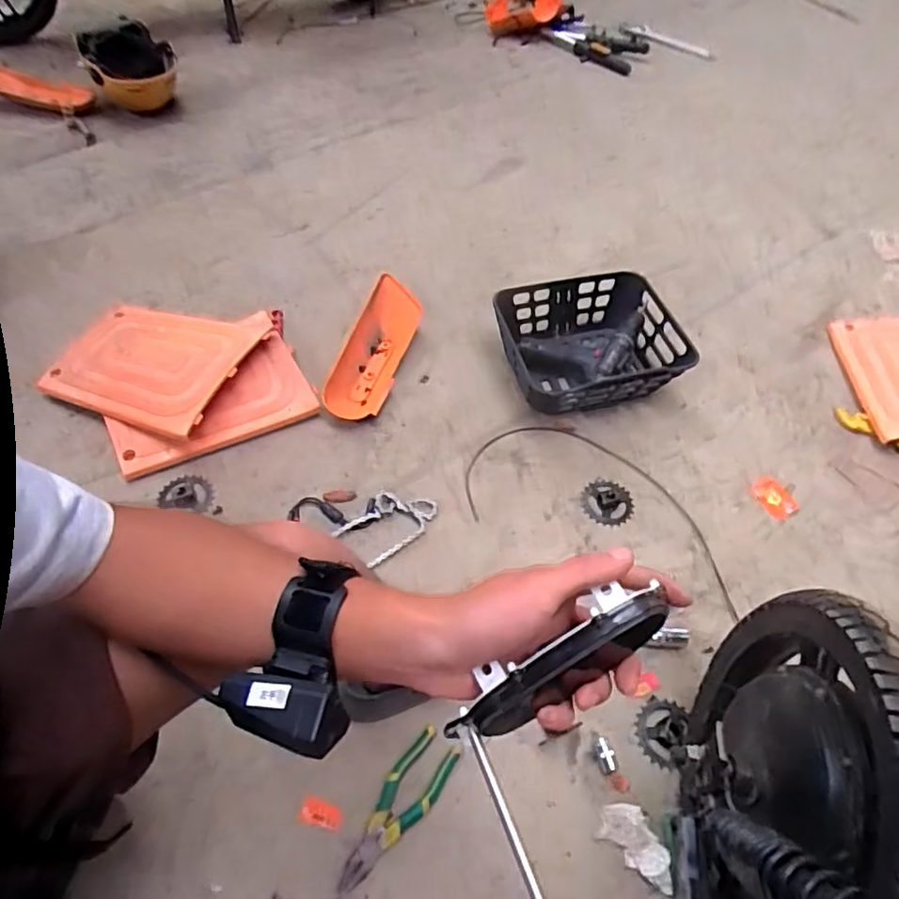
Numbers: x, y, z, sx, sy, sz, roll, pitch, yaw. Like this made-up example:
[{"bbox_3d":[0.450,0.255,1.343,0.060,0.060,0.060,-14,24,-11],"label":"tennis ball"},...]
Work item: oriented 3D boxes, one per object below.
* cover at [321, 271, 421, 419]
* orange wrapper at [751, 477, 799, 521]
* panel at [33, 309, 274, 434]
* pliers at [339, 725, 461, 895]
[{"bbox_3d":[-0.145,-0.191,1.128,0.119,0.059,0.325,16,57,8],"label":"cover"},{"bbox_3d":[0.559,0.082,1.012,0.059,0.010,0.077,-22,60,-16],"label":"orange wrapper"},{"bbox_3d":[-0.524,-0.167,1.061,0.339,0.034,0.292,9,52,15],"label":"panel"},{"bbox_3d":[-0.065,0.432,0.710,0.061,0.016,0.190,36,62,20],"label":"pliers"}]

